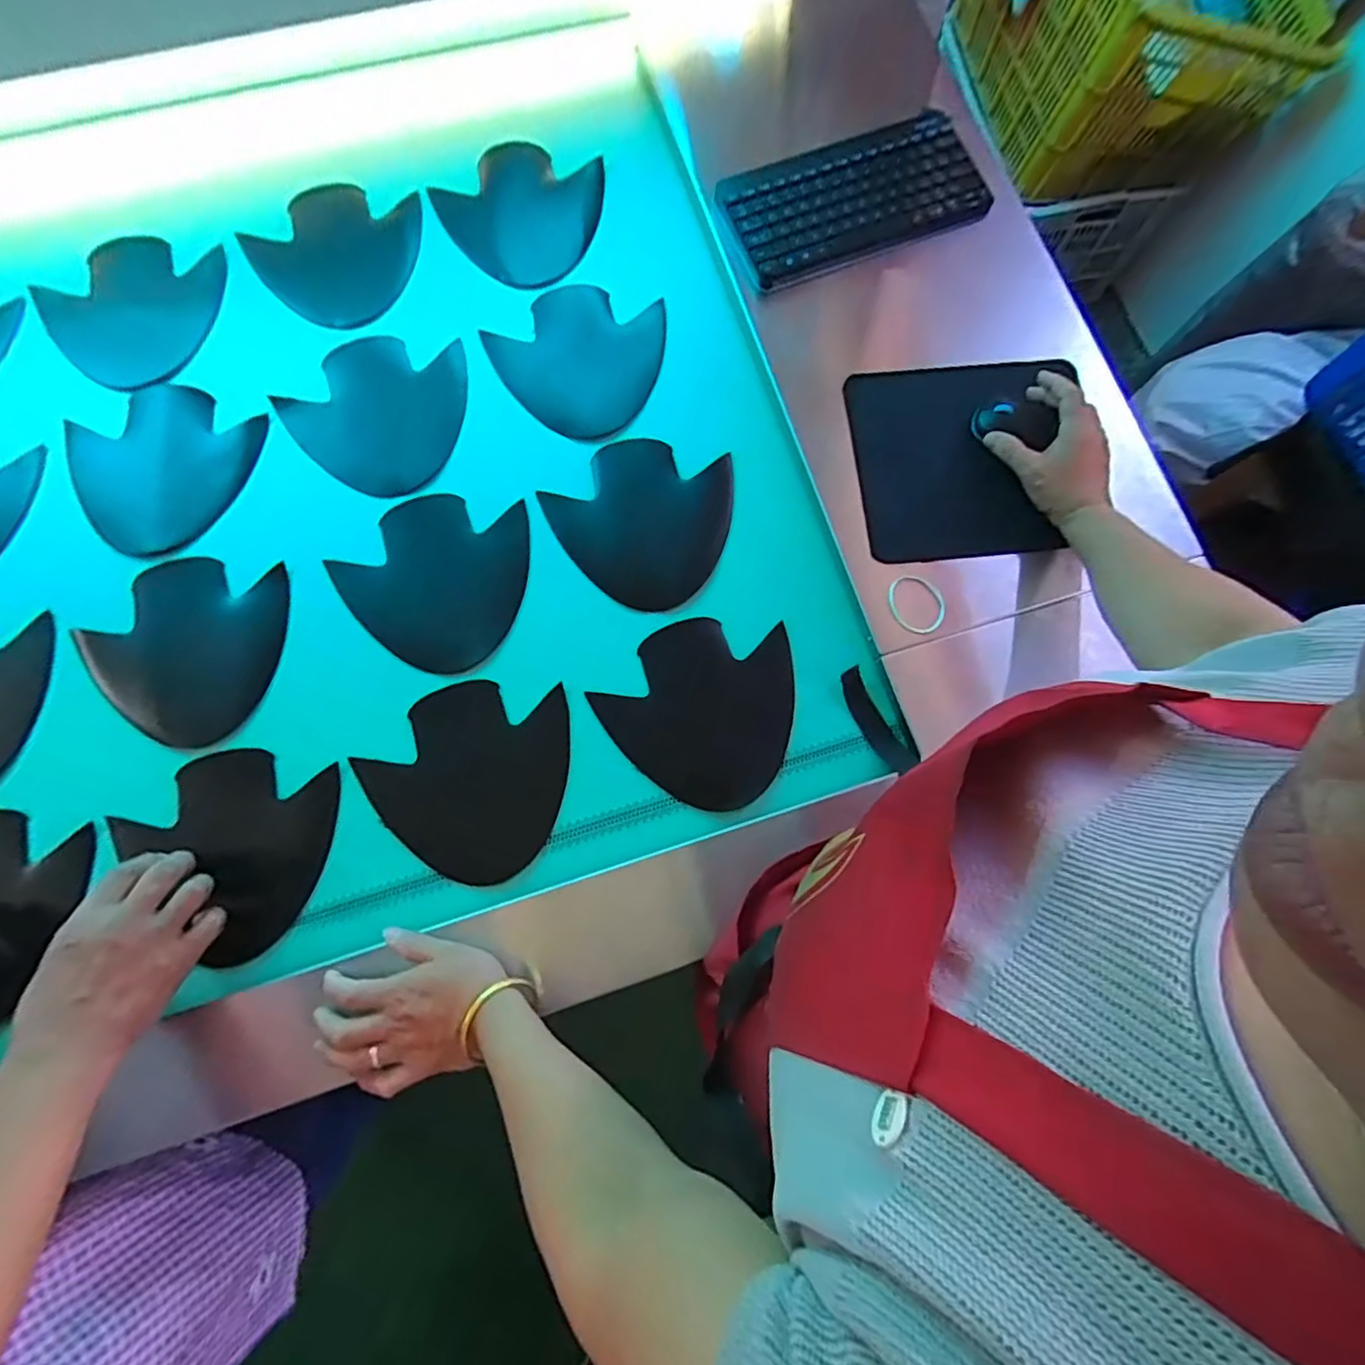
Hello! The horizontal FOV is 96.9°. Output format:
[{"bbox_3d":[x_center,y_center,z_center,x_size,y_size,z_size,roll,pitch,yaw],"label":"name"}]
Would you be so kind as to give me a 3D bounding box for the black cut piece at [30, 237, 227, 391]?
[{"bbox_3d":[-0.613,-0.410,0.667,0.180,0.007,0.185,5,76,-1],"label":"black cut piece"}]

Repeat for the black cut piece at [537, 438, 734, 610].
[{"bbox_3d":[-0.048,-0.170,0.626,0.182,0.012,0.173,16,81,1],"label":"black cut piece"}]

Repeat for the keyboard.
[{"bbox_3d":[0.188,-0.544,0.676,0.289,0.028,0.153,-19,79,-4],"label":"keyboard"}]

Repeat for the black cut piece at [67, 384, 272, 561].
[{"bbox_3d":[-0.552,-0.229,0.631,0.182,0.007,0.180,25,79,5],"label":"black cut piece"}]

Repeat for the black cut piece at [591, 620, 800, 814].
[{"bbox_3d":[0.030,0.022,0.589,0.186,0.007,0.171,-42,84,-10],"label":"black cut piece"}]

